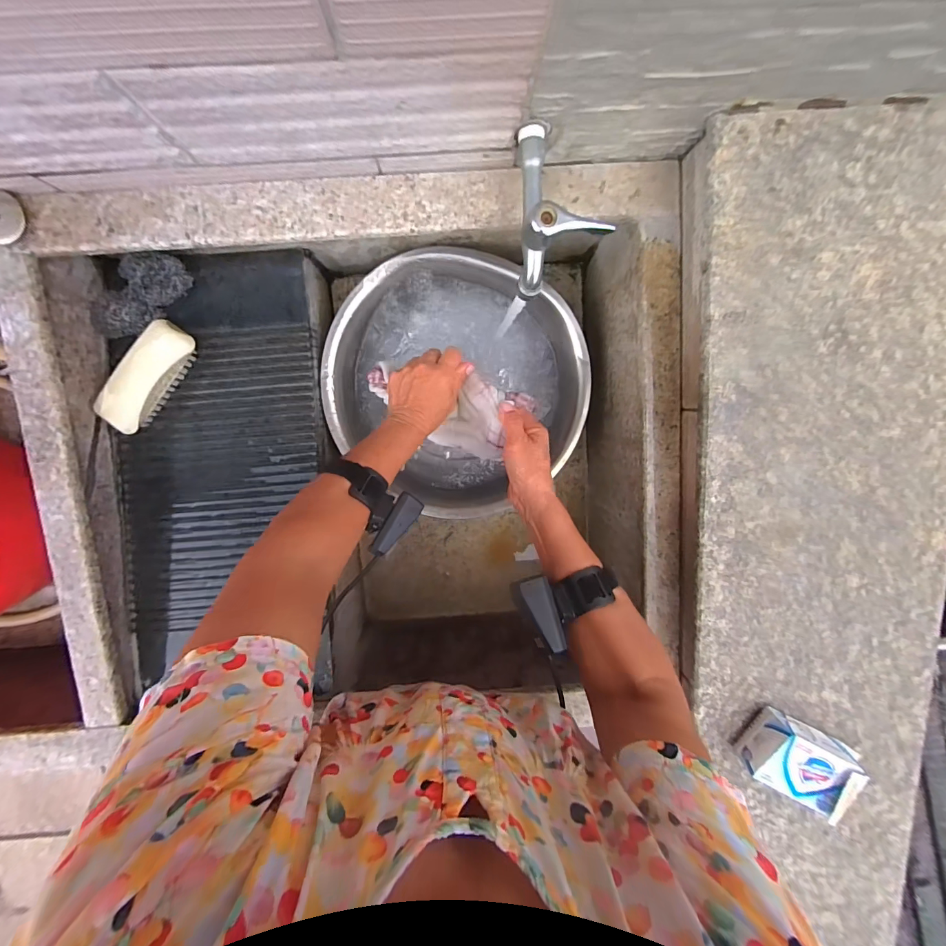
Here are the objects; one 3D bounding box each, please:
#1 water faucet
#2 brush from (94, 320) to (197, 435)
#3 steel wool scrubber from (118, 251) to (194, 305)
[{"bbox_3d":[0.075,-0.233,0.352,0.071,0.083,0.131,-5,100,0],"label":"water faucet"},{"bbox_3d":[-0.376,-0.111,0.459,0.052,0.041,0.130,34,97,-7],"label":"brush"},{"bbox_3d":[-0.366,-0.227,0.464,0.057,0.024,0.053,0,100,-2],"label":"steel wool scrubber"}]

